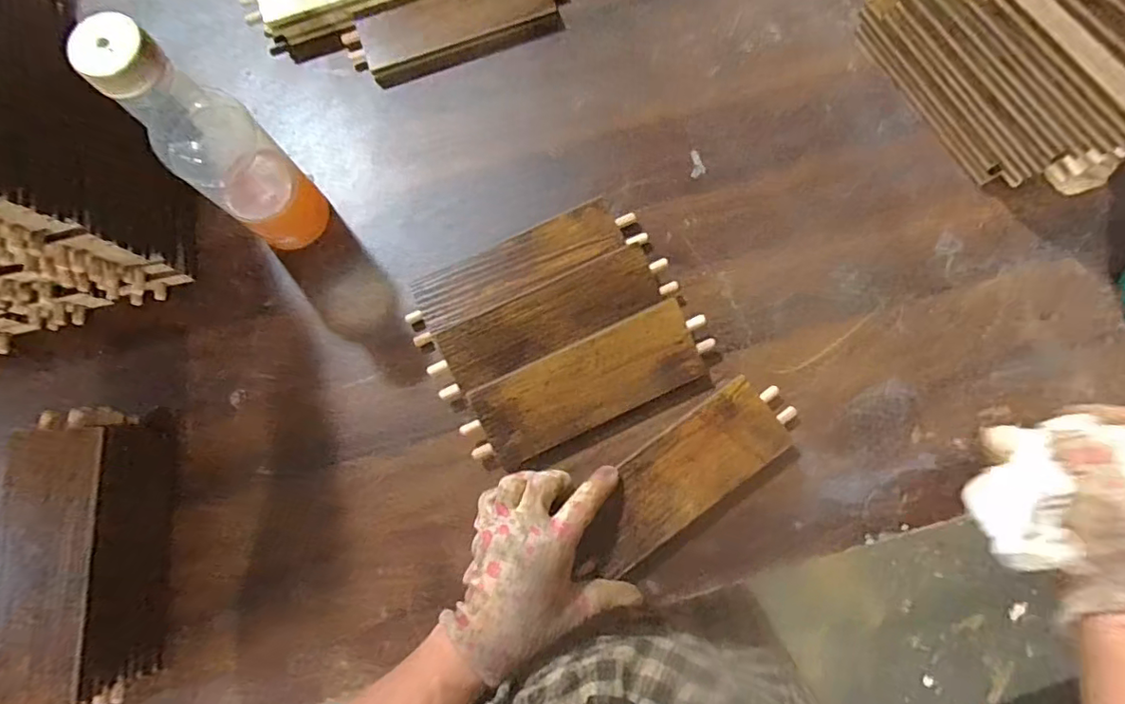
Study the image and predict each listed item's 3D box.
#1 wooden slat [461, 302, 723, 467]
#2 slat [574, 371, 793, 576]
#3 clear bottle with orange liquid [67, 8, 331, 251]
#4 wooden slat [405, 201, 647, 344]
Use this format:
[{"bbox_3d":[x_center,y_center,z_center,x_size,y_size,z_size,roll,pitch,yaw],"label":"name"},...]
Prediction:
[{"bbox_3d":[0.020,0.026,0.453,0.194,0.023,0.065,-25,81,-4],"label":"wooden slat"},{"bbox_3d":[0.091,0.094,0.435,0.191,0.008,0.067,-39,82,-7],"label":"slat"},{"bbox_3d":[-0.229,-0.132,0.400,0.052,0.214,0.060,43,83,7],"label":"clear bottle with orange liquid"},{"bbox_3d":[-0.035,-0.073,0.476,0.199,0.018,0.053,-24,80,-3],"label":"wooden slat"}]

